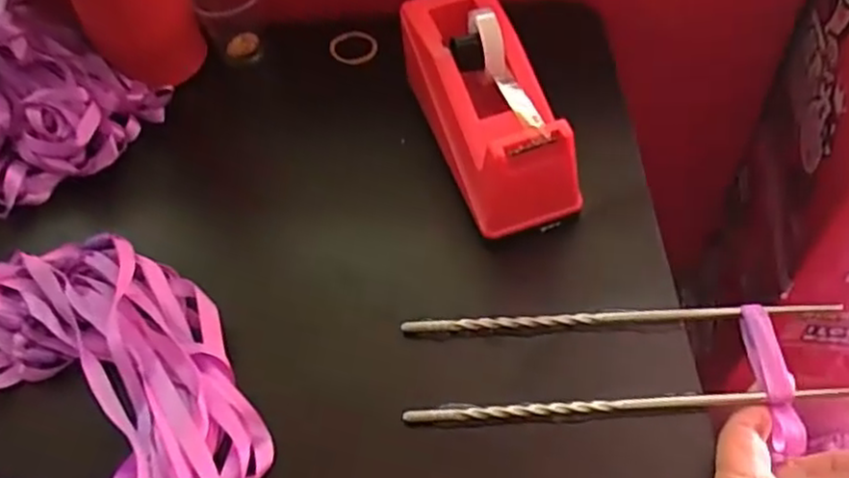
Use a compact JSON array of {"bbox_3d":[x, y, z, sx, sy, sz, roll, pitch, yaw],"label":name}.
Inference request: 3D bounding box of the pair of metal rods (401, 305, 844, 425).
[{"bbox_3d":[0.098,0.060,0.357,0.215,0.007,0.058,-6,54,3],"label":"pair of metal rods"}]

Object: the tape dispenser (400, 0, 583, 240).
[{"bbox_3d":[0.036,-0.083,0.420,0.063,0.062,0.159,-18,54,-7],"label":"tape dispenser"}]

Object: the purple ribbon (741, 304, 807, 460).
[{"bbox_3d":[0.169,0.066,0.345,0.015,0.010,0.073,-5,59,2],"label":"purple ribbon"}]

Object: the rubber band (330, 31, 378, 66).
[{"bbox_3d":[-0.053,-0.142,0.529,0.035,0.006,0.036,-3,54,4],"label":"rubber band"}]

